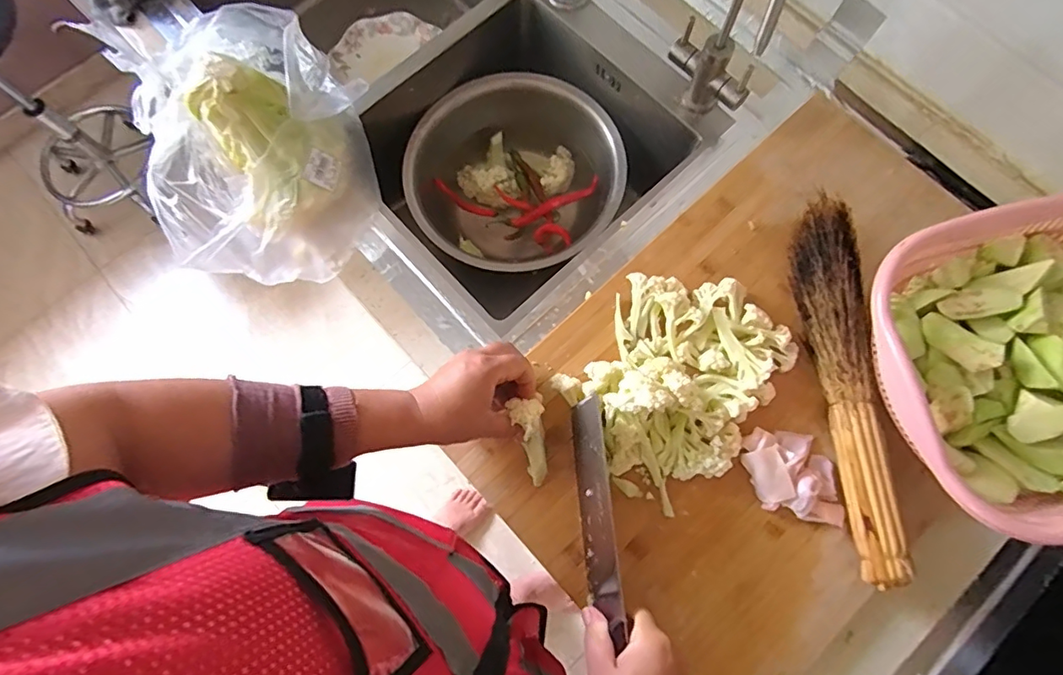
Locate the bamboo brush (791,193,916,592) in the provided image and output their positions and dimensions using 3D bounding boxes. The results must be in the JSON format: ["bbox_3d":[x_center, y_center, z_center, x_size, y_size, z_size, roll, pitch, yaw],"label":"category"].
[{"bbox_3d":[0.313,0.042,0.517,0.057,0.052,0.357,-5,76,0],"label":"bamboo brush"}]

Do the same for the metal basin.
[{"bbox_3d":[-0.025,-0.219,0.758,0.281,0.123,0.267,0,76,1],"label":"metal basin"}]

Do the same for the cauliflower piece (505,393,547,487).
[{"bbox_3d":[0.001,0.102,0.510,0.031,0.030,0.087,-10,108,-1],"label":"cauliflower piece"}]

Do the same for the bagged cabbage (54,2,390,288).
[{"bbox_3d":[-0.280,-0.199,0.566,0.222,0.148,0.240,-17,76,-3],"label":"bagged cabbage"}]

